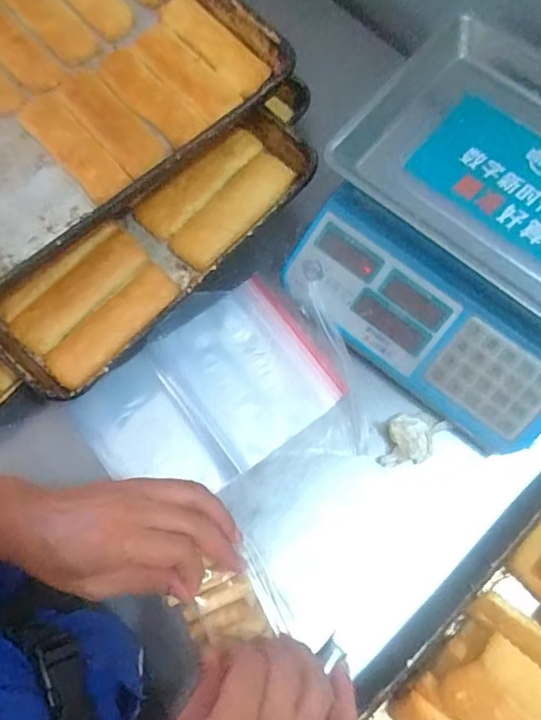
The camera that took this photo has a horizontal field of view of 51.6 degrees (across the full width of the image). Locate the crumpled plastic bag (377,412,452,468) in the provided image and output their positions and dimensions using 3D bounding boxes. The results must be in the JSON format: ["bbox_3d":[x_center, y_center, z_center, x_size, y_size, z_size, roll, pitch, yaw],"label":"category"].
[{"bbox_3d":[0.155,0.087,0.615,0.056,0.035,0.075,31,75,8],"label":"crumpled plastic bag"}]

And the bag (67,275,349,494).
[{"bbox_3d":[-0.074,0.041,0.645,0.266,0.019,0.194,-36,77,-11],"label":"bag"}]

